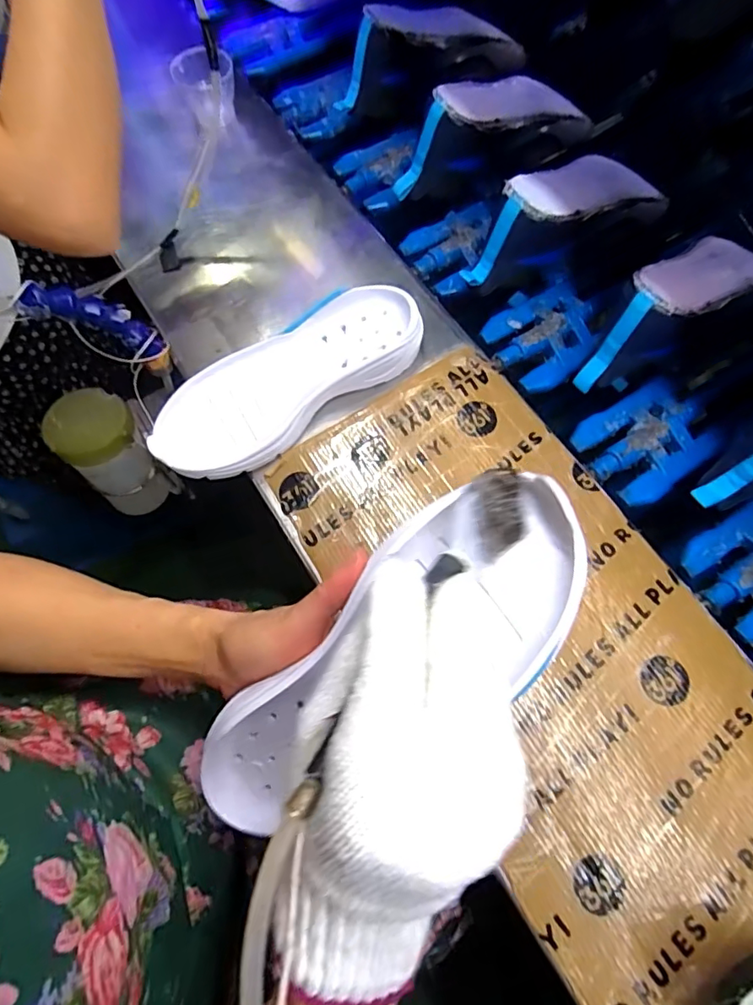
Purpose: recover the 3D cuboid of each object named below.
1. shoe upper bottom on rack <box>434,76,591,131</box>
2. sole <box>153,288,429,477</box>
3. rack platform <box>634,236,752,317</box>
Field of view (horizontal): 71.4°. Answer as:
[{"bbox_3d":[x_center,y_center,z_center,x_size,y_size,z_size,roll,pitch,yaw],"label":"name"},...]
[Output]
[{"bbox_3d":[0.137,-0.412,0.541,0.187,0.015,0.079,-27,71,-27],"label":"shoe upper bottom on rack"},{"bbox_3d":[-0.073,-0.103,0.453,0.241,0.037,0.093,-30,72,-8],"label":"sole"},{"bbox_3d":[0.292,-0.201,0.461,0.183,0.006,0.068,-25,70,-26],"label":"rack platform"}]

